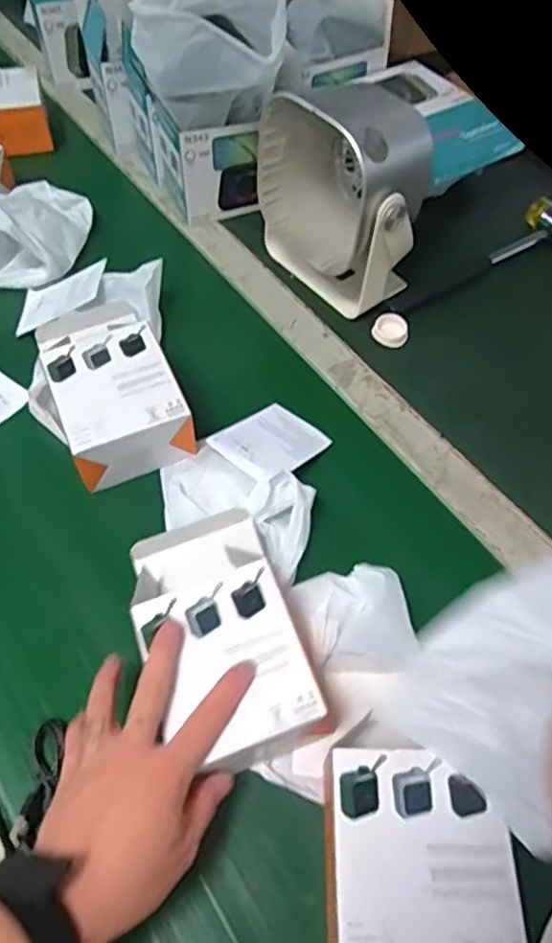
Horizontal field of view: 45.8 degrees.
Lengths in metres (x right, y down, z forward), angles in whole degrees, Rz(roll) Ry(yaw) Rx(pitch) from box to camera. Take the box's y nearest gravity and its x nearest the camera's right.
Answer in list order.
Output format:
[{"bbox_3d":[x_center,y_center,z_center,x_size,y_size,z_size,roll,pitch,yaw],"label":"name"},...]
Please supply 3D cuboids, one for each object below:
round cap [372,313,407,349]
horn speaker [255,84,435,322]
[{"bbox_3d":[0.114,-0.140,0.652,0.035,0.007,0.035,12,83,9],"label":"round cap"},{"bbox_3d":[0.072,-0.268,0.642,0.110,0.179,0.155,-30,61,-21],"label":"horn speaker"}]

